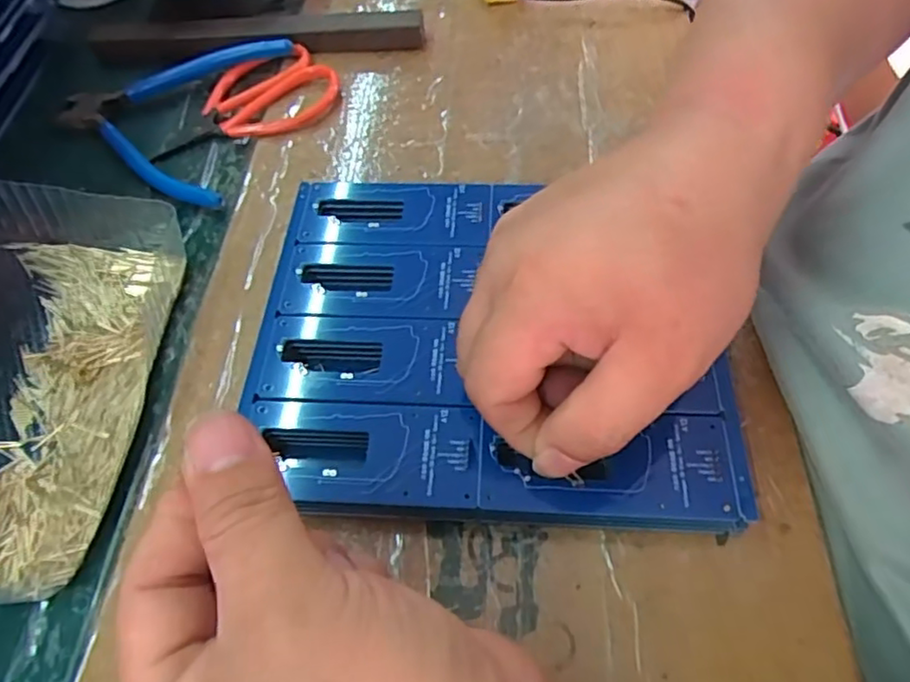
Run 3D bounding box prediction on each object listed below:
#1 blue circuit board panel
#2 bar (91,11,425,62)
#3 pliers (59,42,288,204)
[{"bbox_3d":[0.013,-0.007,0.266,0.188,0.004,0.162,1,57,4],"label":"blue circuit board panel"},{"bbox_3d":[-0.126,-0.196,0.407,0.210,0.019,0.027,0,57,3],"label":"bar"},{"bbox_3d":[-0.176,-0.137,0.372,0.124,0.018,0.126,8,58,8],"label":"pliers"}]

